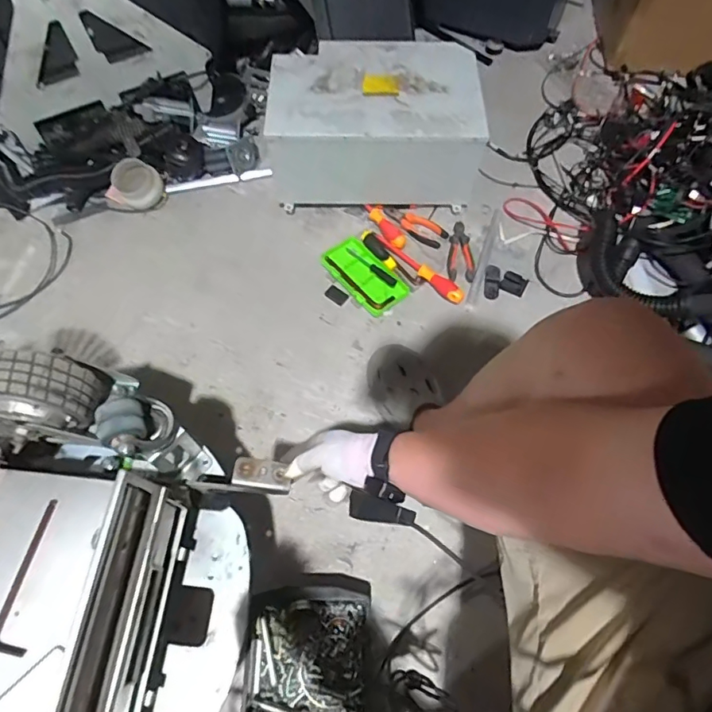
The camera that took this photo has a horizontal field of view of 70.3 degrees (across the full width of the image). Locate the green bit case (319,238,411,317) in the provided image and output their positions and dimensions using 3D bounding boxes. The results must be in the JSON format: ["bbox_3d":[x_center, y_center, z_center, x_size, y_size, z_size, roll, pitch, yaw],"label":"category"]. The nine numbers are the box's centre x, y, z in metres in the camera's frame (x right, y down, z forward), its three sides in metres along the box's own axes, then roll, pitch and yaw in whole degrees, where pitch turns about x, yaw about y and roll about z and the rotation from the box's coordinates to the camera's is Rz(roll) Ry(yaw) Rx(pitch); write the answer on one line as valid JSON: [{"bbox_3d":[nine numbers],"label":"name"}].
[{"bbox_3d":[0.016,-0.170,1.056,0.098,0.022,0.195,-38,69,-18],"label":"green bit case"}]

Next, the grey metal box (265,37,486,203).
[{"bbox_3d":[0.044,-0.504,1.112,0.430,0.214,0.284,1,63,1],"label":"grey metal box"}]

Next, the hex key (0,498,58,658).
[{"bbox_3d":[-0.332,0.218,0.507,0.032,0.010,0.141,-1,63,0],"label":"hex key"}]

